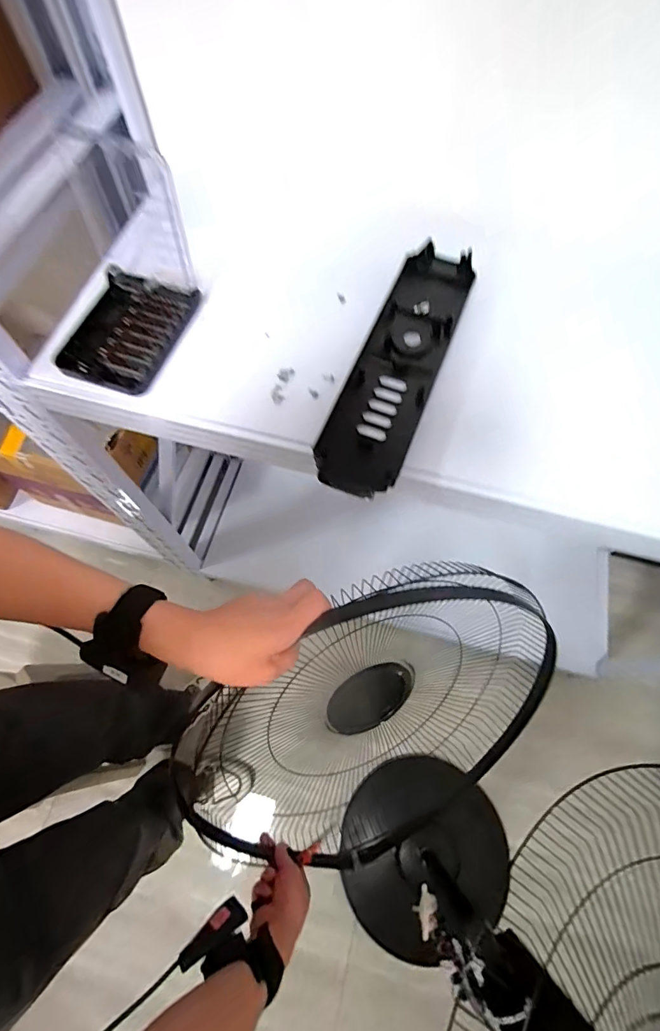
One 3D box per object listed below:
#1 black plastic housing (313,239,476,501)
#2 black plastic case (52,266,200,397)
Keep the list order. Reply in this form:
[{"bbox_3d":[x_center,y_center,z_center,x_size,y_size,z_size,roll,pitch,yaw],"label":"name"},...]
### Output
[{"bbox_3d":[0.083,-0.178,0.493,0.087,0.026,0.361,21,68,6],"label":"black plastic housing"},{"bbox_3d":[-0.231,-0.213,0.490,0.111,0.027,0.151,16,68,4],"label":"black plastic case"}]

